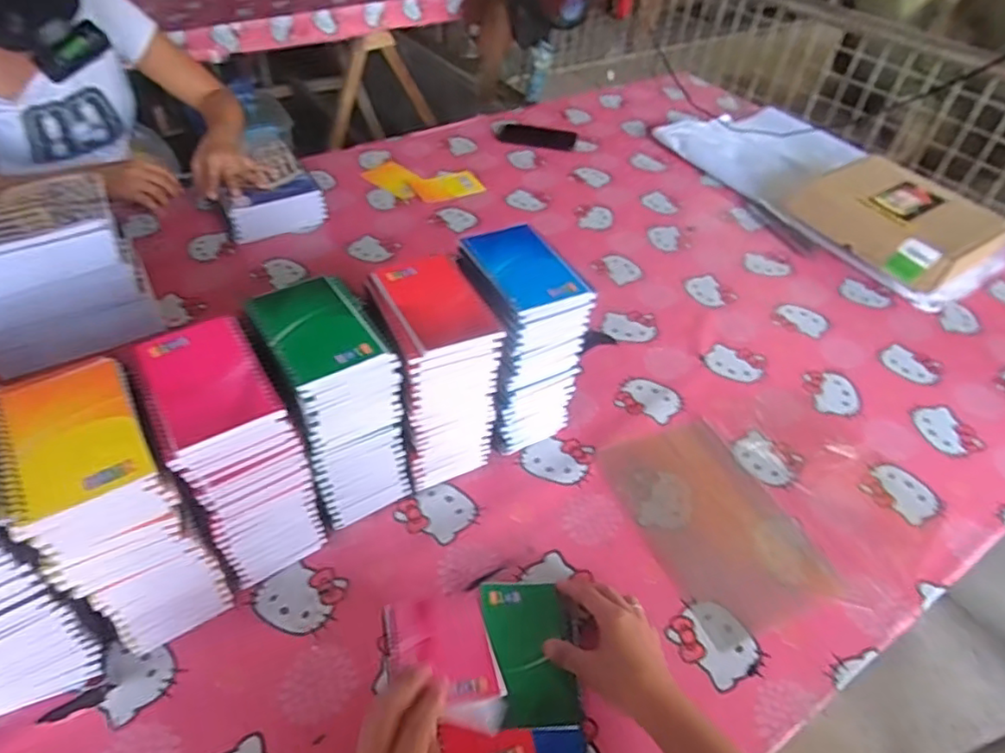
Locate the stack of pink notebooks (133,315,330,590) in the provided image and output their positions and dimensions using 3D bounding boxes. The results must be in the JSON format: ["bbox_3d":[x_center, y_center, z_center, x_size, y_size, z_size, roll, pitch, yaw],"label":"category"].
[{"bbox_3d":[-0.244,0.080,0.573,0.097,0.232,0.129,-24,51,-25],"label":"stack of pink notebooks"}]

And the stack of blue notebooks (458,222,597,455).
[{"bbox_3d":[0.012,-0.028,0.691,0.110,0.238,0.130,-24,51,-25],"label":"stack of blue notebooks"}]

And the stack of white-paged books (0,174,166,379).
[{"bbox_3d":[-0.605,-0.128,0.798,0.233,0.172,0.159,-22,50,-24],"label":"stack of white-paged books"}]

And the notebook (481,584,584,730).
[{"bbox_3d":[0.026,0.256,0.574,0.077,0.009,0.124,-1,53,-11],"label":"notebook"}]

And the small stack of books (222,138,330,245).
[{"bbox_3d":[-0.419,-0.321,1.079,0.165,0.061,0.228,-24,51,-25],"label":"small stack of books"}]

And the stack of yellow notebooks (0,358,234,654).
[{"bbox_3d":[-0.318,0.123,0.517,0.100,0.242,0.132,-25,51,-26],"label":"stack of yellow notebooks"}]

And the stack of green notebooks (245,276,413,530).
[{"bbox_3d":[-0.168,0.036,0.618,0.097,0.236,0.126,-26,52,-27],"label":"stack of green notebooks"}]

